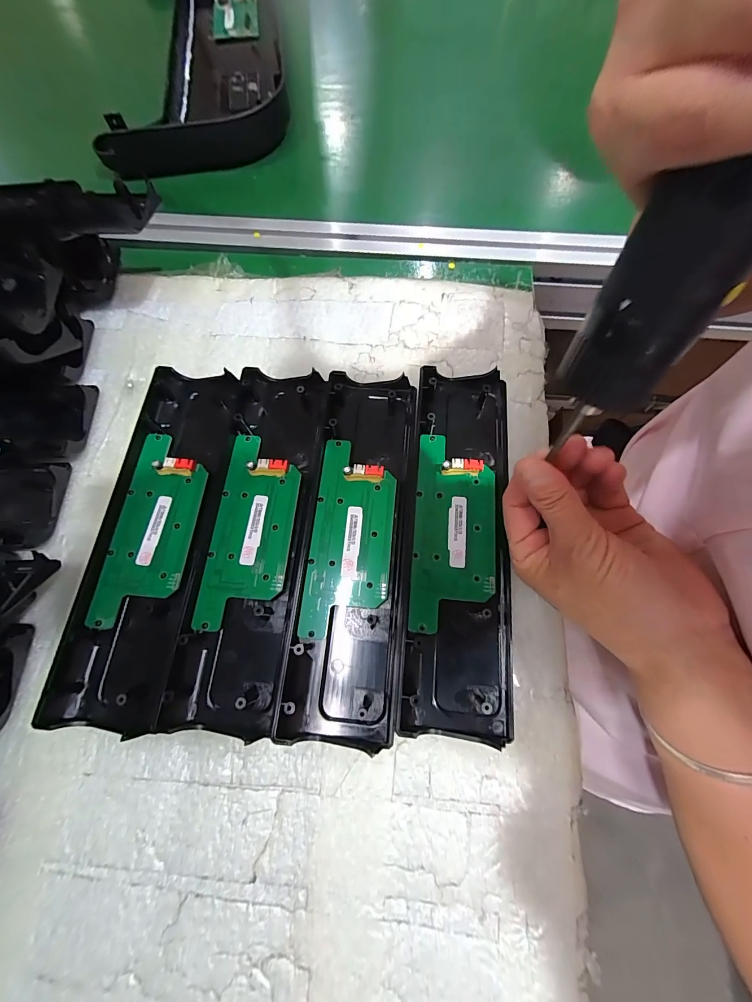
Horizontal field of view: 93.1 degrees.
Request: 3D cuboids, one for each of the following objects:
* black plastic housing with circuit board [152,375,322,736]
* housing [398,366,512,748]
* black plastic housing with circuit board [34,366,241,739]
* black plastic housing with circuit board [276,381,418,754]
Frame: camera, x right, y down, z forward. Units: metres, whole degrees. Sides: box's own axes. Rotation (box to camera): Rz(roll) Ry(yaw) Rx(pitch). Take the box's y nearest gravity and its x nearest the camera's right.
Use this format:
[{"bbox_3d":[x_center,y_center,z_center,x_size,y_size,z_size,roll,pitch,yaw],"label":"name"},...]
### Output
[{"bbox_3d":[-0.085,0.018,0.247,0.067,0.017,0.246,4,71,3],"label":"black plastic housing with circuit board"},{"bbox_3d":[0.058,0.017,0.240,0.065,0.023,0.244,5,71,3],"label":"housing"},{"bbox_3d":[-0.155,0.016,0.247,0.067,0.020,0.245,4,71,3],"label":"black plastic housing with circuit board"},{"bbox_3d":[-0.014,0.021,0.245,0.068,0.017,0.249,4,71,3],"label":"black plastic housing with circuit board"}]

